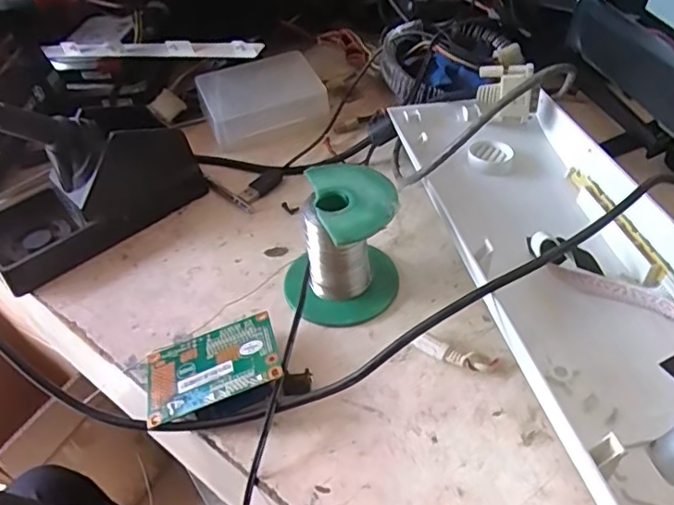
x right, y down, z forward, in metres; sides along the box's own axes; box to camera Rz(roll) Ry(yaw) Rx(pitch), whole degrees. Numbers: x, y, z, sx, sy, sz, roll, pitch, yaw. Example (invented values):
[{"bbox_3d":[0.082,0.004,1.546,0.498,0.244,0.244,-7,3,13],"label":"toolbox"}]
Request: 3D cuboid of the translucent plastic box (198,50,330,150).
[{"bbox_3d":[-0.063,-0.131,0.492,0.098,0.043,0.067,-18,45,-11],"label":"translucent plastic box"}]

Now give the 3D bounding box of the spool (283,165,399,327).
[{"bbox_3d":[0.000,-0.005,0.330,0.065,0.069,0.061,-4,44,4],"label":"spool"}]

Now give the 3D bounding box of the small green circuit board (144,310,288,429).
[{"bbox_3d":[-0.066,0.060,0.305,0.071,0.004,0.049,-21,39,-3],"label":"small green circuit board"}]

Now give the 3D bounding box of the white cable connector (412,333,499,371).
[{"bbox_3d":[0.062,0.054,0.305,0.043,0.009,0.010,15,48,21],"label":"white cable connector"}]

